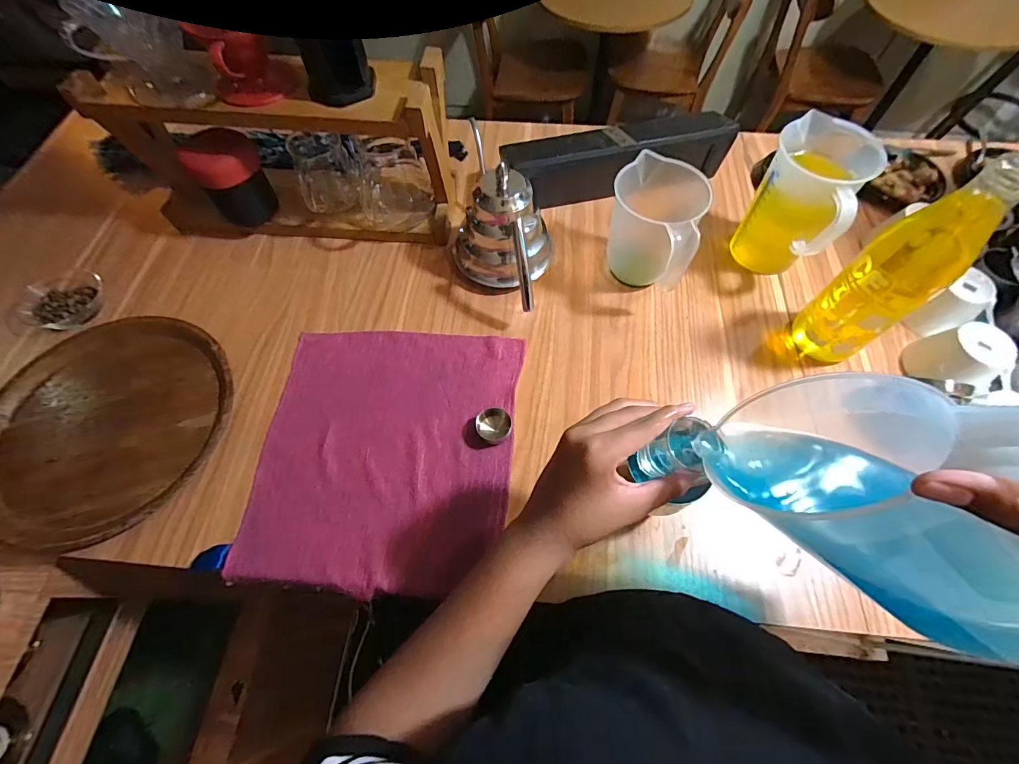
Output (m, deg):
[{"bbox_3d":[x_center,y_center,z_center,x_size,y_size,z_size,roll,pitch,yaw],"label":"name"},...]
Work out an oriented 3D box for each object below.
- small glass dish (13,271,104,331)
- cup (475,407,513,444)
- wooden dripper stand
[{"bbox_3d":[-0.611,-0.111,0.598,0.090,0.025,0.081,-14,66,-7],"label":"small glass dish"},{"bbox_3d":[-0.019,0.054,0.525,0.041,0.027,0.036,2,65,1],"label":"cup"},{"bbox_3d":[-0.300,-0.311,0.603,0.428,0.205,0.117,1,63,1],"label":"wooden dripper stand"}]

